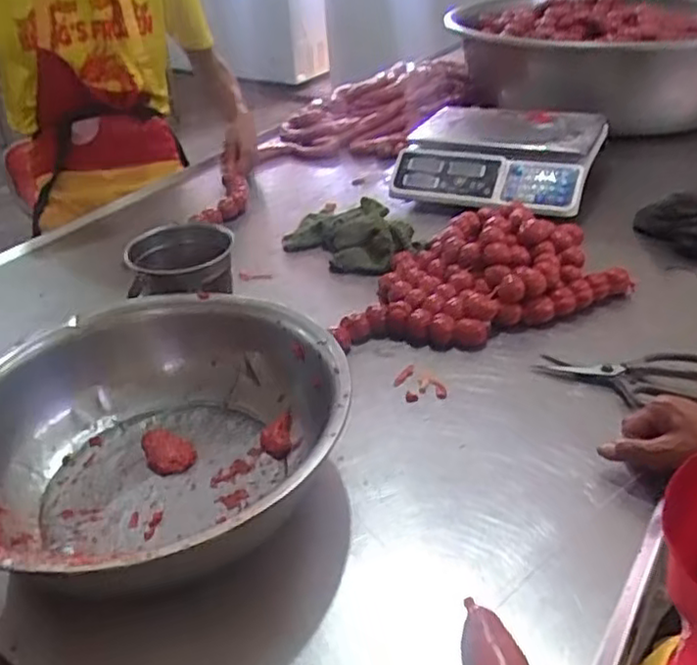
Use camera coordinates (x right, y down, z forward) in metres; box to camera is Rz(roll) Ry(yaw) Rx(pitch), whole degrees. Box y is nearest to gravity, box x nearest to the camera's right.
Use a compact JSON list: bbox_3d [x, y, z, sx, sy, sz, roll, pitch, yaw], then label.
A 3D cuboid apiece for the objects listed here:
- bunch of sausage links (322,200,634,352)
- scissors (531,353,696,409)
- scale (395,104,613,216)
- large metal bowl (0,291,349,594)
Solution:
[{"bbox_3d":[0.159,-0.081,0.950,0.415,0.084,0.243,-18,37,-20],"label":"bunch of sausage links"},{"bbox_3d":[0.319,0.053,0.785,0.193,0.034,0.086,2,35,8],"label":"scissors"},{"bbox_3d":[0.275,-0.325,1.235,0.323,0.087,0.294,14,38,24],"label":"scale"},{"bbox_3d":[-0.189,0.108,0.666,0.365,0.123,0.365,-2,34,2],"label":"large metal bowl"}]

